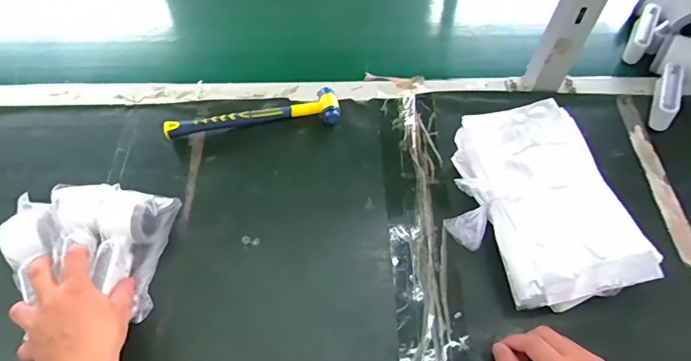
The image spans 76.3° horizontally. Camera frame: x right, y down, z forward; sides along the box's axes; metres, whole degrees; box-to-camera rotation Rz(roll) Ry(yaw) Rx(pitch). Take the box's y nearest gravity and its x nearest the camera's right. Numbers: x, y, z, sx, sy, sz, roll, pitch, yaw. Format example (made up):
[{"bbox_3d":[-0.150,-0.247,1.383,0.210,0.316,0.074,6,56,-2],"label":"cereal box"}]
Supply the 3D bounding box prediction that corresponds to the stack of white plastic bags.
[{"bbox_3d":[0.224,0.032,0.530,0.192,0.074,0.241,-17,60,-10],"label":"stack of white plastic bags"}]

